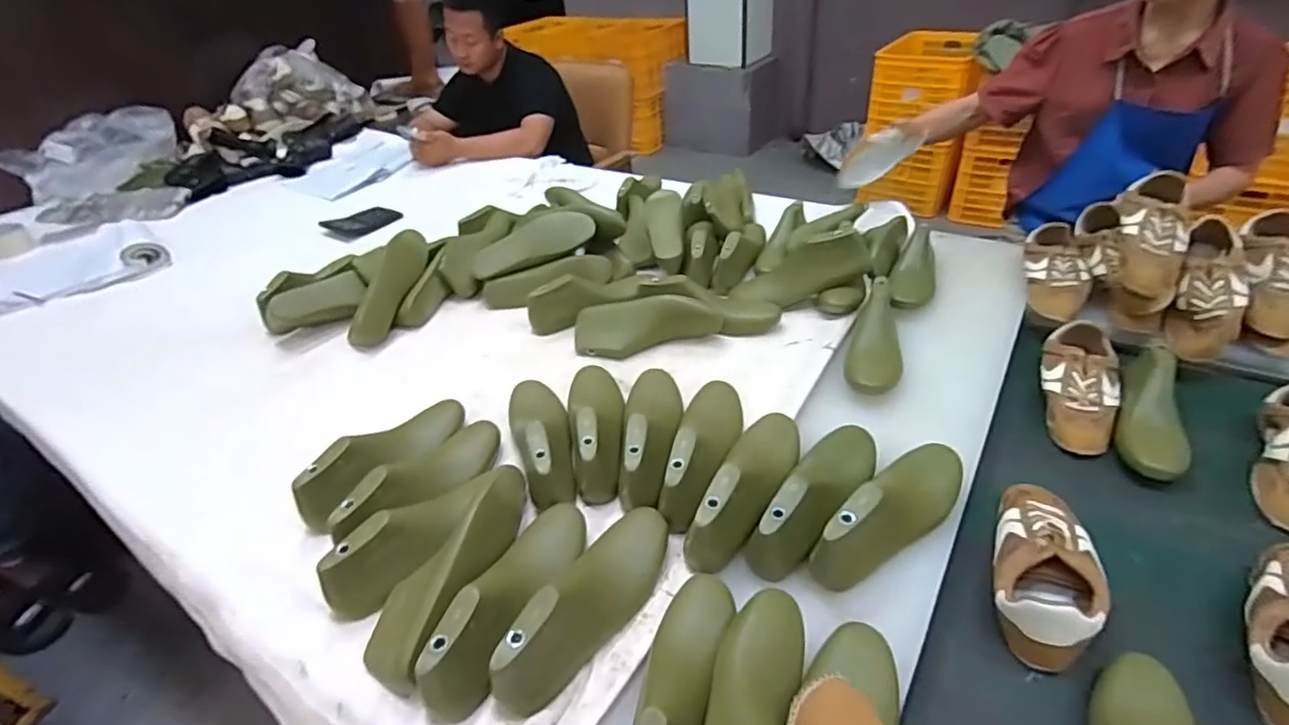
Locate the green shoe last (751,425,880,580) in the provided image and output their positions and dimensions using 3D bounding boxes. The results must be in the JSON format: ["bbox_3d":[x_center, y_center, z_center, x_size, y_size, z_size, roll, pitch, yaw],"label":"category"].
[{"bbox_3d":[0.205,0.144,0.709,0.085,0.076,0.251,19,44,30],"label":"green shoe last"}]

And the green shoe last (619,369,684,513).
[{"bbox_3d":[0.006,0.074,0.814,0.083,0.072,0.256,-1,38,7],"label":"green shoe last"}]

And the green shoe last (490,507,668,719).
[{"bbox_3d":[-0.052,0.238,0.621,0.071,0.087,0.247,15,42,26],"label":"green shoe last"}]

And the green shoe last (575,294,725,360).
[{"bbox_3d":[0.003,-0.068,1.024,0.244,0.077,0.074,-8,37,-1],"label":"green shoe last"}]

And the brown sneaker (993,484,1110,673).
[{"bbox_3d":[0.446,0.220,0.672,0.093,0.071,0.222,14,42,26],"label":"brown sneaker"}]

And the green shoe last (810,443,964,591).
[{"bbox_3d":[0.285,0.159,0.678,0.248,0.089,0.076,-33,44,-30],"label":"green shoe last"}]

